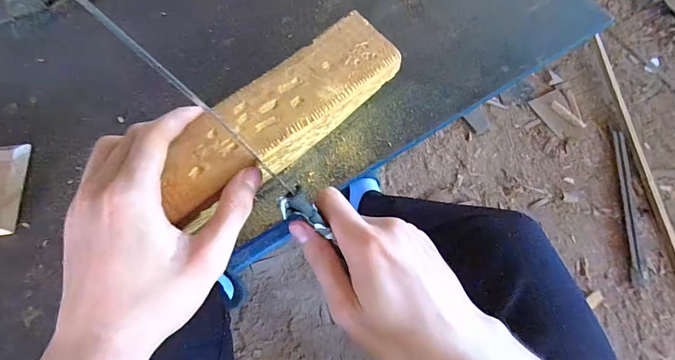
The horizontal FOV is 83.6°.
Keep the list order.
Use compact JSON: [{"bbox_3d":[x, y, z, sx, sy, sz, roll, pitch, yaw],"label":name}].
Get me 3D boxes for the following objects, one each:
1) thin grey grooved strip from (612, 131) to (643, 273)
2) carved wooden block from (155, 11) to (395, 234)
[{"bbox_3d":[0.802,0.041,1.047,0.034,0.006,0.419,8,67,8],"label":"thin grey grooved strip"},{"bbox_3d":[-0.037,-0.044,0.266,0.176,0.036,0.054,-40,71,-13],"label":"carved wooden block"}]

